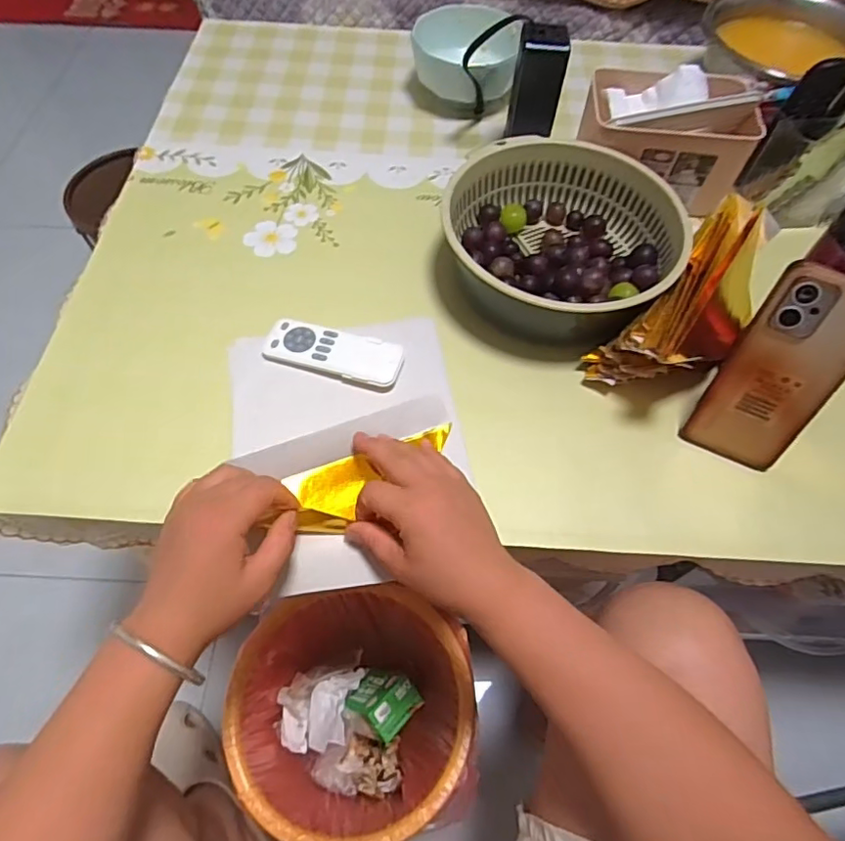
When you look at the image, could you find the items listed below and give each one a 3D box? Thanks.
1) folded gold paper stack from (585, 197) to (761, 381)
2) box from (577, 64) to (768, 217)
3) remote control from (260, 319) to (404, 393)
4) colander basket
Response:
[{"bbox_3d":[0.240,-0.099,0.500,0.085,0.113,0.194,41,67,20],"label":"folded gold paper stack"},{"bbox_3d":[0.260,-0.316,0.606,0.172,0.076,0.139,12,60,5],"label":"box"},{"bbox_3d":[-0.081,-0.062,0.511,0.124,0.010,0.047,14,60,6],"label":"remote control"},{"bbox_3d":[0.134,-0.175,0.550,0.220,0.074,0.217,20,61,10],"label":"colander basket"}]

